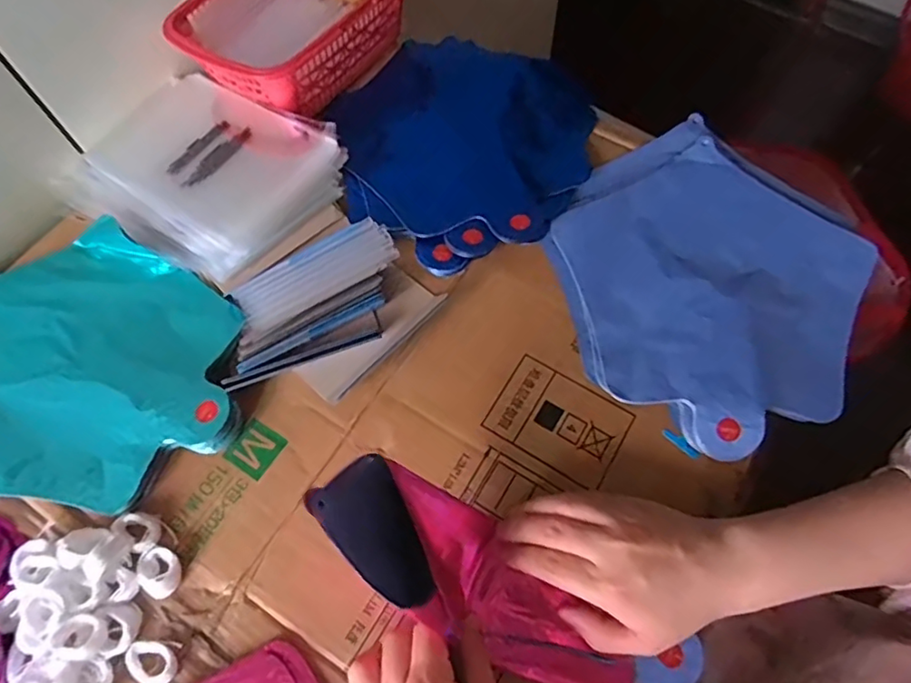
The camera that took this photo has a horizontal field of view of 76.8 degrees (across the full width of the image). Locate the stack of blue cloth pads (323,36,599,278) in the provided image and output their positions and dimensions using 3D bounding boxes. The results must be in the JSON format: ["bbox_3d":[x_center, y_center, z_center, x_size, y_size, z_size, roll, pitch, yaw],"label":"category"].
[{"bbox_3d":[-0.004,-0.183,0.502,0.232,0.026,0.231,31,70,15],"label":"stack of blue cloth pads"}]

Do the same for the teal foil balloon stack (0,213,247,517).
[{"bbox_3d":[-0.273,0.010,0.420,0.246,0.022,0.204,5,65,4],"label":"teal foil balloon stack"}]

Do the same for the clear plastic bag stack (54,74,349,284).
[{"bbox_3d":[-0.214,-0.149,0.479,0.205,0.030,0.157,29,69,14],"label":"clear plastic bag stack"}]

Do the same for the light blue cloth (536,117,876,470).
[{"bbox_3d":[0.193,-0.058,0.447,0.228,0.010,0.256,31,69,15],"label":"light blue cloth"}]

